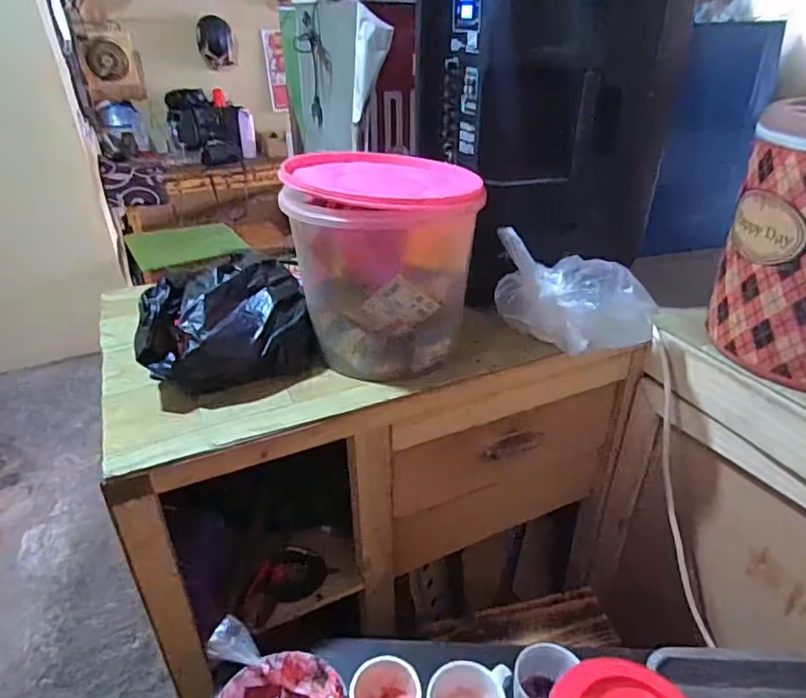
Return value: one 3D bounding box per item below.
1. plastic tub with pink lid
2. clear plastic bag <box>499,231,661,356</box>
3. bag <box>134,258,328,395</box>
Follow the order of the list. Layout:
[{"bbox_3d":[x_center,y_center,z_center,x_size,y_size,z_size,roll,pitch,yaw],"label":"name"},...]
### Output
[{"bbox_3d":[-0.026,-0.118,0.760,0.225,0.237,0.209,-2,32,1],"label":"plastic tub with pink lid"},{"bbox_3d":[0.233,-0.066,0.770,0.218,0.123,0.112,10,34,18],"label":"clear plastic bag"},{"bbox_3d":[-0.231,-0.027,0.735,0.217,0.113,0.132,-17,35,-22],"label":"bag"}]

